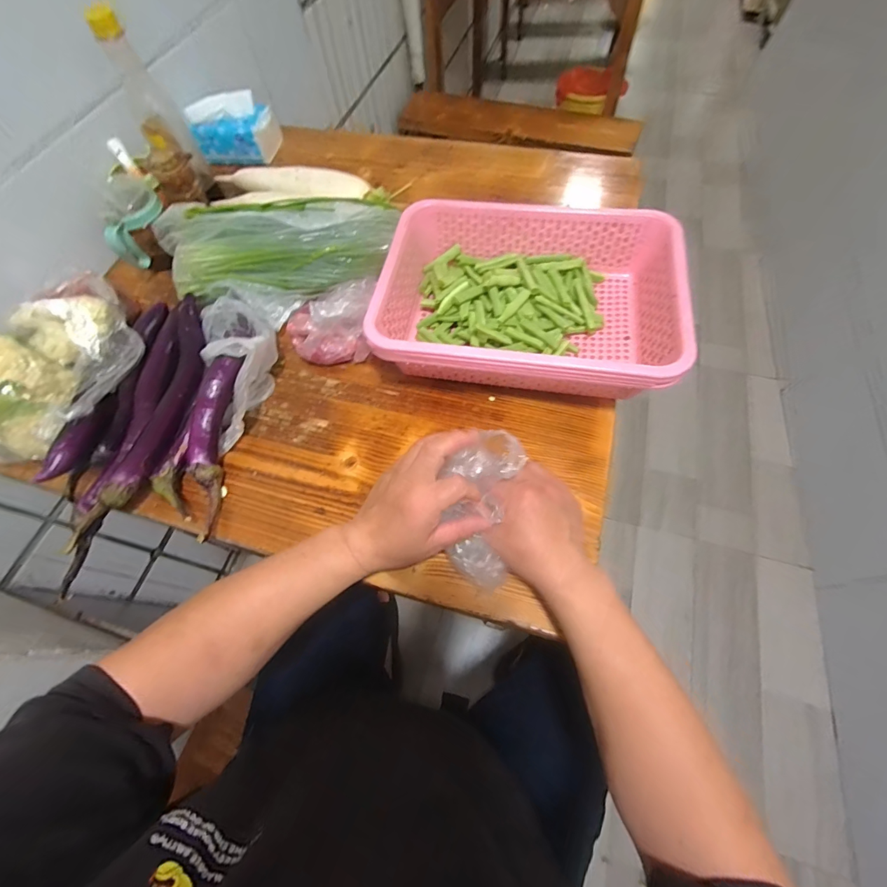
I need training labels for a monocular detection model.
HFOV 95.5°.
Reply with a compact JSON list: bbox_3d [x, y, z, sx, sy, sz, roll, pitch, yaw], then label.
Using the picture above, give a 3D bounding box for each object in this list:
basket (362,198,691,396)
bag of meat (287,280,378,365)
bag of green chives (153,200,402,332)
[{"bbox_3d":[0.097,-0.171,0.488,0.329,0.081,0.241,8,64,7],"label":"basket"},{"bbox_3d":[-0.142,-0.161,0.512,0.129,0.089,0.098,8,64,8],"label":"bag of meat"},{"bbox_3d":[-0.241,-0.264,0.546,0.326,0.060,0.175,4,64,6],"label":"bag of green chives"}]

